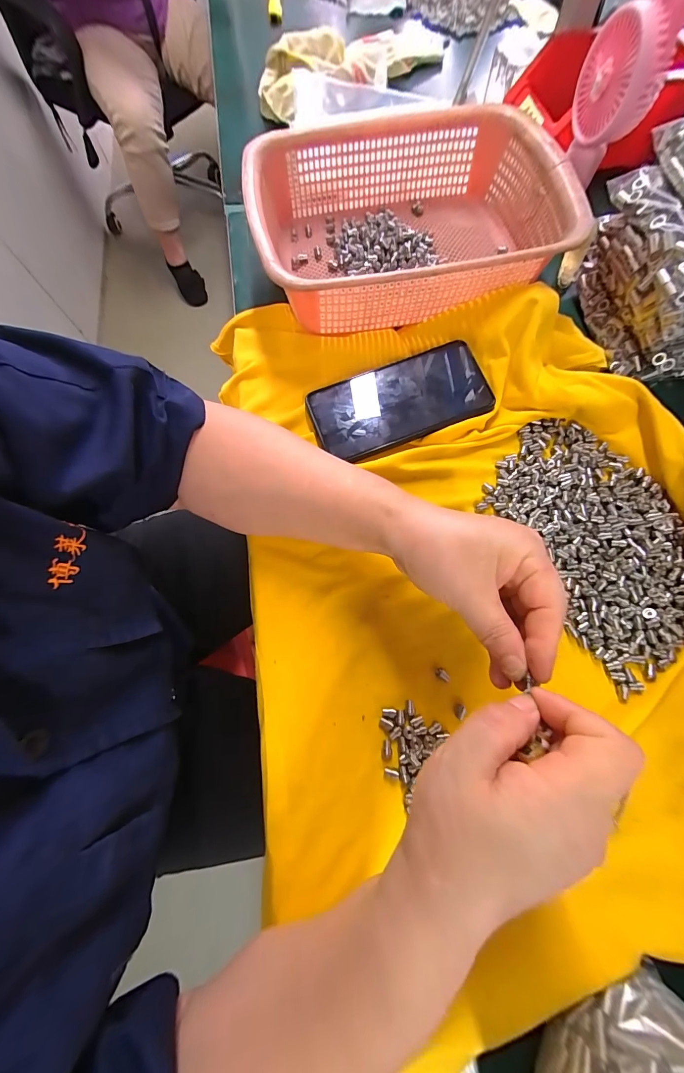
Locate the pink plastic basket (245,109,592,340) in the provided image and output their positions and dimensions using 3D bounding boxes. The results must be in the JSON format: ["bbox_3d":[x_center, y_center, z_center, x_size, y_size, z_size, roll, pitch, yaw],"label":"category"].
[{"bbox_3d":[0.061,-0.310,0.341,0.284,0.073,0.214,-9,74,-1],"label":"pink plastic basket"}]

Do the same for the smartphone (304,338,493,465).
[{"bbox_3d":[0.053,-0.124,0.316,0.160,0.015,0.076,-20,74,-4],"label":"smartphone"}]

